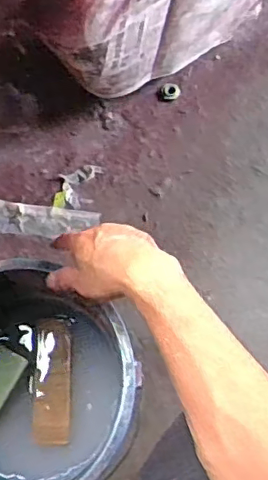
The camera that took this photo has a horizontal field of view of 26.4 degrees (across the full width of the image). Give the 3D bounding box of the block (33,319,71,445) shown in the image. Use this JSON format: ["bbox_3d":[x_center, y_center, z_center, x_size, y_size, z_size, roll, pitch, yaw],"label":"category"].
[{"bbox_3d":[-0.107,0.185,0.750,0.050,0.024,0.156,-1,73,-1],"label":"block"}]

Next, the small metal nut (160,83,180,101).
[{"bbox_3d":[0.065,-0.266,1.021,0.034,0.008,0.031,-16,72,-3],"label":"small metal nut"}]

